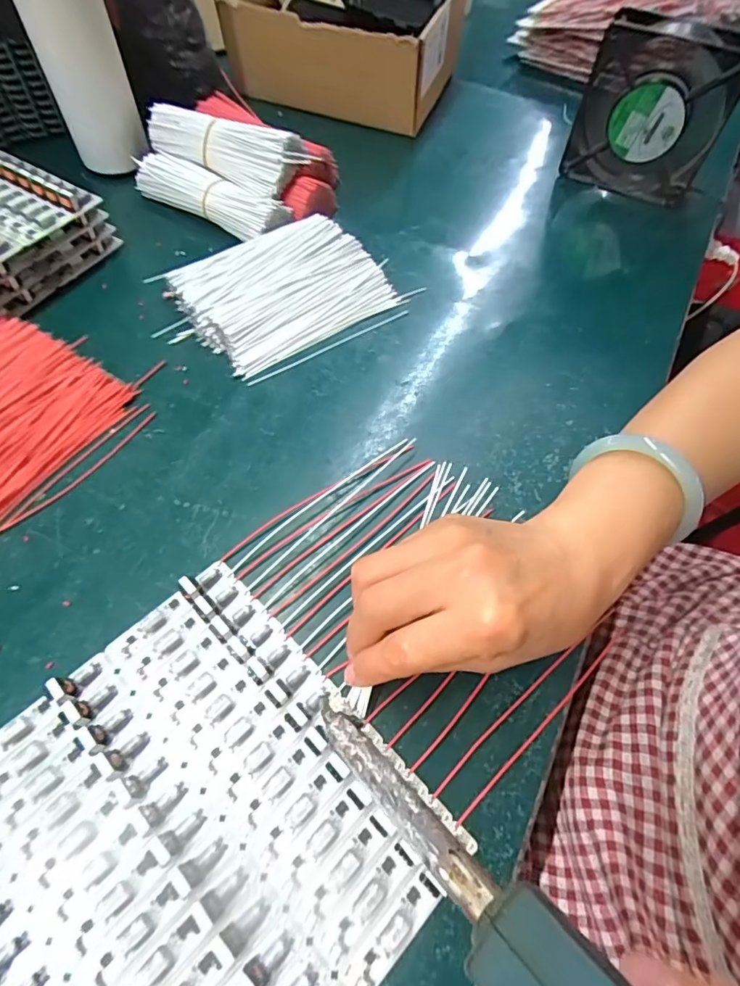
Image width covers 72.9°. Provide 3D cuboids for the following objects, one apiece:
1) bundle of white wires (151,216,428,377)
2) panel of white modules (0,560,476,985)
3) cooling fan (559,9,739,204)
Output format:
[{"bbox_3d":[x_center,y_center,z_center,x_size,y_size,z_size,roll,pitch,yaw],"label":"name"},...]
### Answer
[{"bbox_3d":[-0.070,-0.160,0.389,0.166,0.029,0.109,-31,66,-18],"label":"bundle of white wires"},{"bbox_3d":[-0.122,0.180,0.199,0.288,0.013,0.187,-39,68,-22],"label":"panel of white modules"},{"bbox_3d":[0.245,-0.329,0.446,0.119,0.133,0.037,22,61,10],"label":"cooling fan"}]

